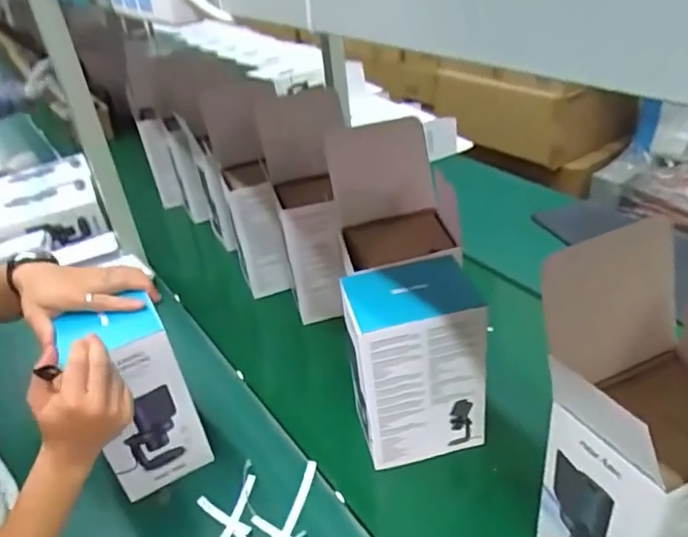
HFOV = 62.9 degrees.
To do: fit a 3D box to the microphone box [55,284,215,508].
[{"bbox_3d":[-0.251,0.172,0.711,0.115,0.236,0.084,-16,35,-14],"label":"microphone box"}]

